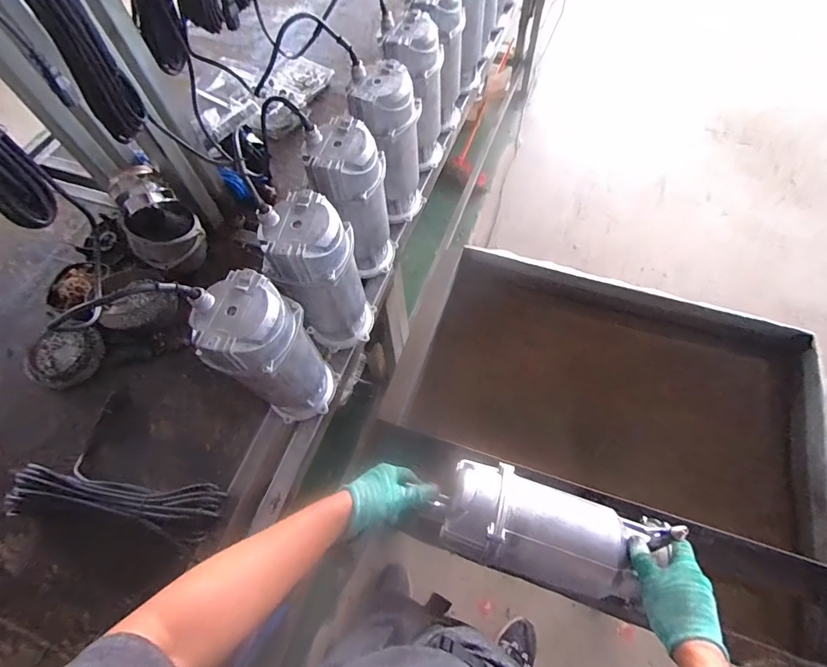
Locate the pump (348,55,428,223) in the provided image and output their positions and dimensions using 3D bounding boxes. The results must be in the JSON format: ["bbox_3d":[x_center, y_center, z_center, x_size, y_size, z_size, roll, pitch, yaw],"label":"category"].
[{"bbox_3d":[-0.052,-0.363,0.863,0.108,0.295,0.134,21,66,14],"label":"pump"}]

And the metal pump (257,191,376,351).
[{"bbox_3d":[-0.153,-0.084,0.728,0.140,0.293,0.119,-20,63,-7],"label":"metal pump"}]

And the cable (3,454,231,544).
[{"bbox_3d":[-0.496,0.278,0.715,0.367,0.052,0.094,6,63,7],"label":"cable"}]

